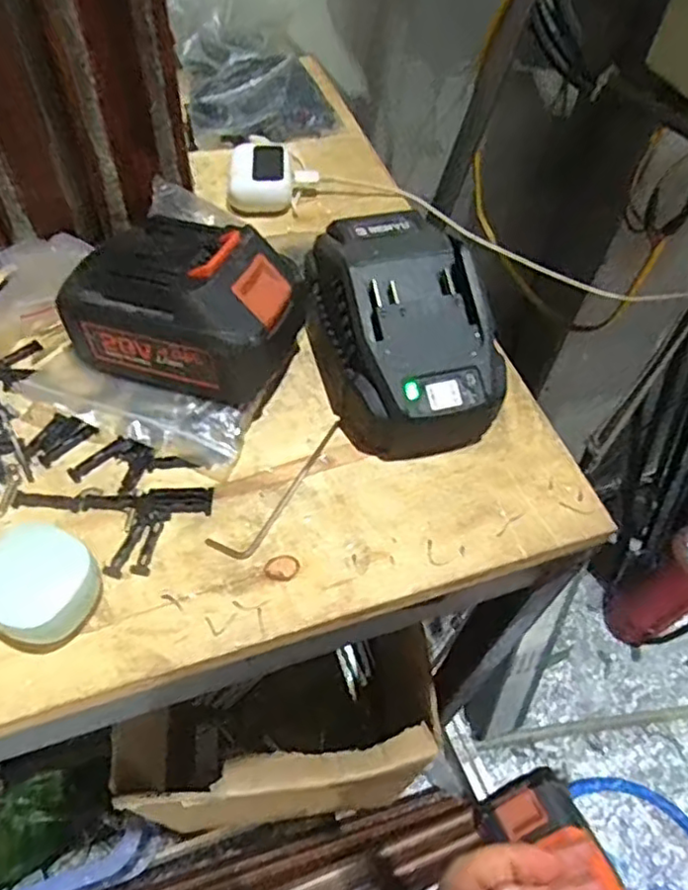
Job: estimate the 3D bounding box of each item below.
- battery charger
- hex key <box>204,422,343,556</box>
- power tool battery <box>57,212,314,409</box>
[{"bbox_3d":[0.029,-0.063,0.347,0.083,0.066,0.127,-9,57,-9],"label":"battery charger"},{"bbox_3d":[-0.027,0.023,0.324,0.020,0.004,0.094,37,61,20],"label":"hex key"},{"bbox_3d":[-0.080,-0.075,0.333,0.111,0.061,0.070,17,56,8],"label":"power tool battery"}]

